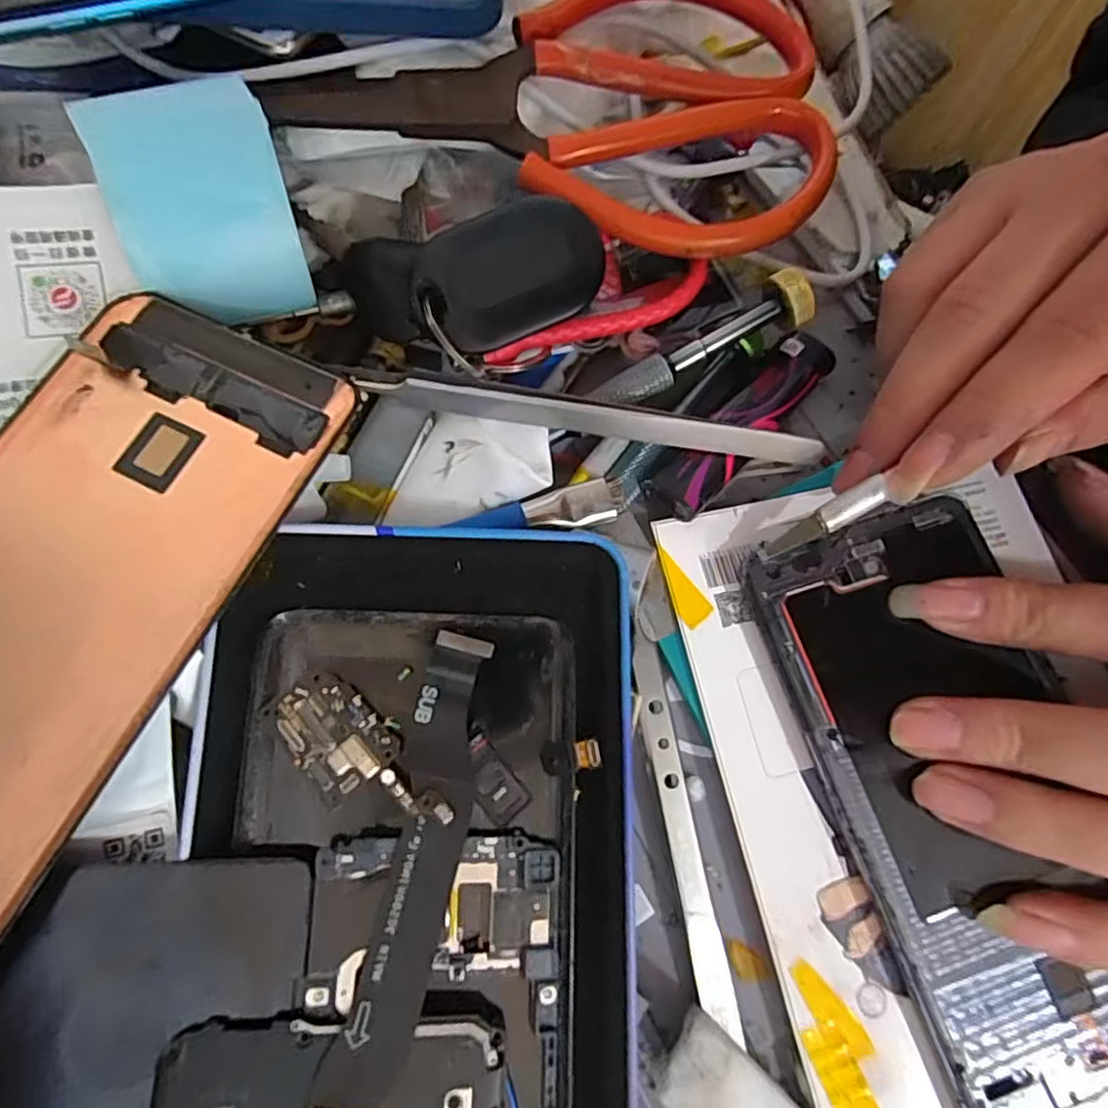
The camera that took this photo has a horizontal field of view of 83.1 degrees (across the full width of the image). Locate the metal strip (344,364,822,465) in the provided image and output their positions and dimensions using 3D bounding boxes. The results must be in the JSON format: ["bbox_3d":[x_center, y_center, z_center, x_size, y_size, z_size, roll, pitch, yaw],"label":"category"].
[{"bbox_3d":[0.011,-0.041,0.186,0.137,0.009,0.004,9,33,-2],"label":"metal strip"}]

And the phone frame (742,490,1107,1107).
[{"bbox_3d":[0.112,0.067,0.169,0.071,0.015,0.160,-17,76,-7],"label":"phone frame"}]

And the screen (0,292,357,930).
[{"bbox_3d":[-0.115,0.014,0.136,0.074,0.006,0.159,26,74,6],"label":"screen"}]

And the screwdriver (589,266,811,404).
[{"bbox_3d":[0.047,-0.064,0.195,0.080,0.018,0.017,-30,76,-10],"label":"screwdriver"}]

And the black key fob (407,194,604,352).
[{"bbox_3d":[-0.014,-0.081,0.189,0.056,0.018,0.037,-25,76,-9],"label":"black key fob"}]

